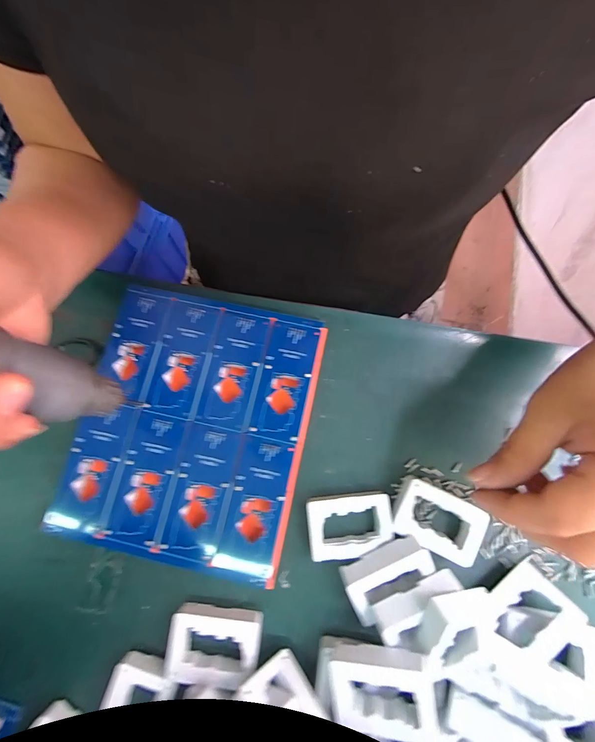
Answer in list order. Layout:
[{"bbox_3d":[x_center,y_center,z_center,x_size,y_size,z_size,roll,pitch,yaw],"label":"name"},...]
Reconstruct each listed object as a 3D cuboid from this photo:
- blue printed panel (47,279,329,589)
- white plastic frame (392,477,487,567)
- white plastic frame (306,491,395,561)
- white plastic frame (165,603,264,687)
[{"bbox_3d":[-0.075,0.038,0.247,0.160,0.030,0.182,12,75,5],"label":"blue printed panel"},{"bbox_3d":[0.097,0.104,0.227,0.059,0.018,0.039,26,80,6],"label":"white plastic frame"},{"bbox_3d":[0.036,0.108,0.232,0.058,0.015,0.039,-7,78,0],"label":"white plastic frame"},{"bbox_3d":[-0.055,0.181,0.217,0.058,0.014,0.040,5,78,2],"label":"white plastic frame"}]

